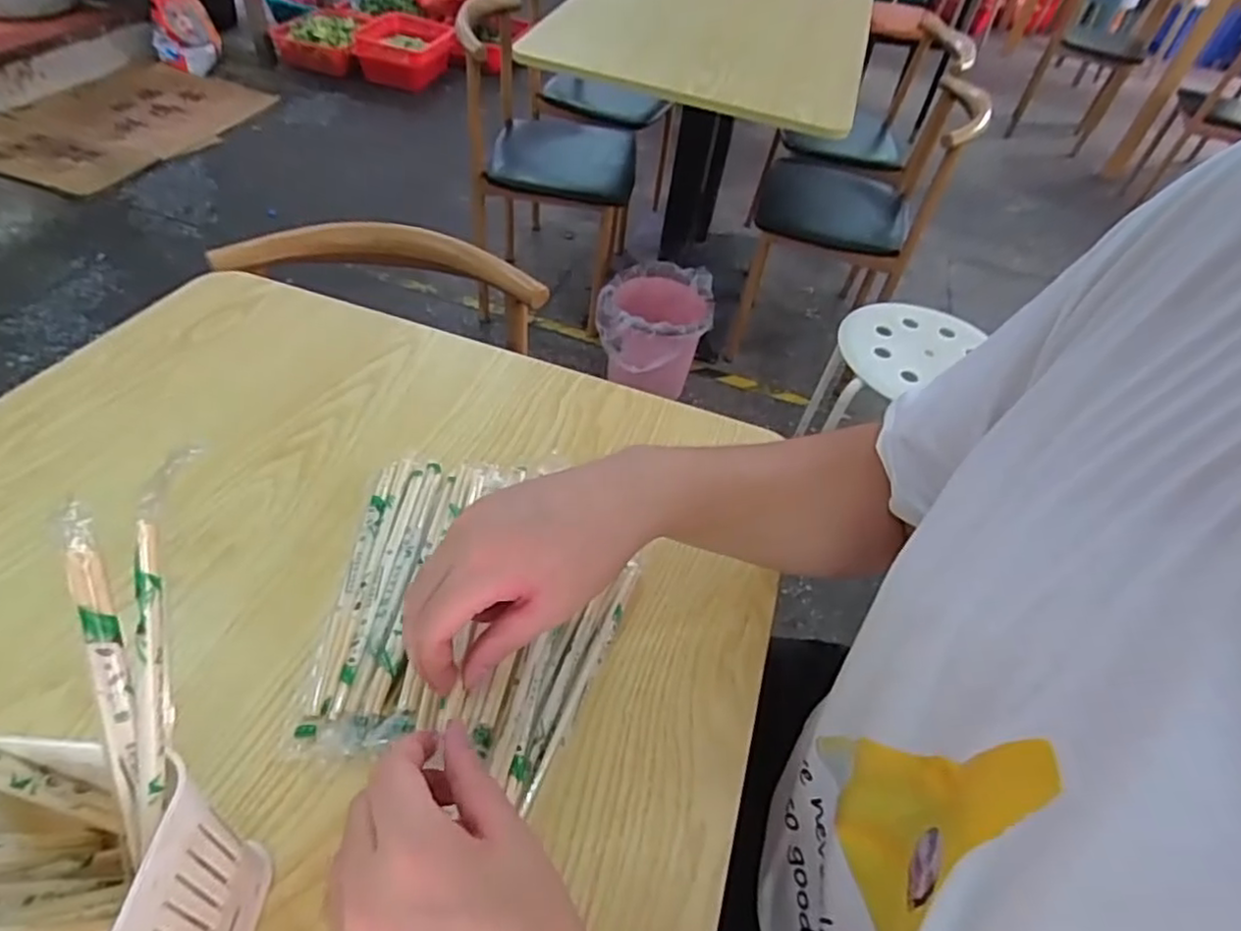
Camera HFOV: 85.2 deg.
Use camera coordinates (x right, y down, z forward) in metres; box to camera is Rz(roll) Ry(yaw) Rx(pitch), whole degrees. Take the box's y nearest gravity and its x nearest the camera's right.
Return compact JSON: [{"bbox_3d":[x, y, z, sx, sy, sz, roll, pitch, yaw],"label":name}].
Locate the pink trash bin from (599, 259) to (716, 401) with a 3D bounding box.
[{"bbox_3d":[0.077,-0.307,1.581,0.241,0.249,0.235,4,48,-5],"label":"pink trash bin"}]

